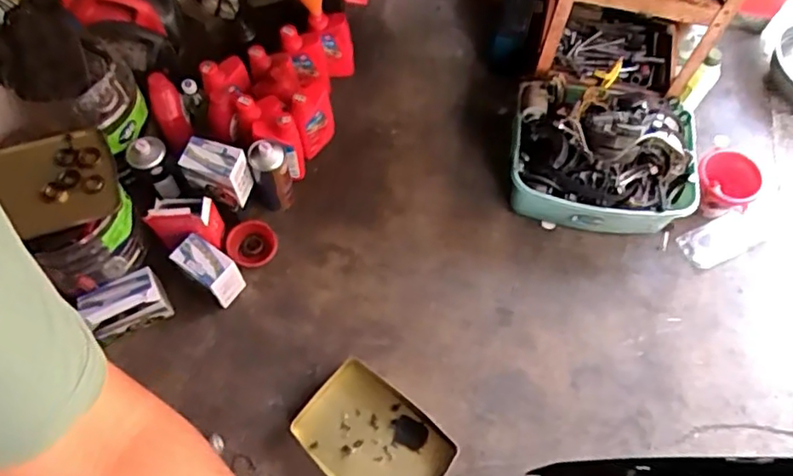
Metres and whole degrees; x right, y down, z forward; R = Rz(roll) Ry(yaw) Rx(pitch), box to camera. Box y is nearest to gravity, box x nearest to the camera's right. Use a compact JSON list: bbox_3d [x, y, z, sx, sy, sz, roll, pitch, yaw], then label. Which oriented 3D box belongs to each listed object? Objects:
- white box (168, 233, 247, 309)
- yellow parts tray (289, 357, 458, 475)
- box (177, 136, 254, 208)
[{"bbox_3d":[-0.426,0.080,1.379,0.128,0.142,0.089,33,67,14],"label":"white box"},{"bbox_3d":[-0.049,0.427,1.285,0.309,0.027,0.221,35,68,15],"label":"yellow parts tray"},{"bbox_3d":[-0.407,-0.147,1.382,0.124,0.150,0.080,13,64,5],"label":"box"}]

